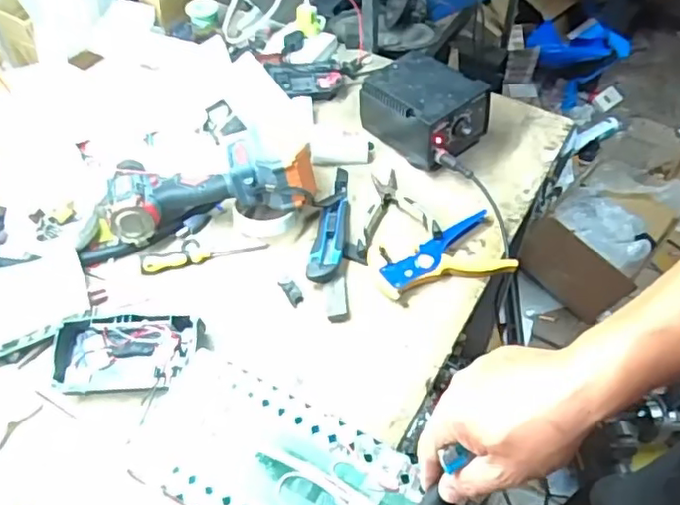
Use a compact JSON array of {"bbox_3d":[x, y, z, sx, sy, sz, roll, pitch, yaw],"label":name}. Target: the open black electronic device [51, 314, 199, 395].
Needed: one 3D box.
[{"bbox_3d":[-0.229,0.110,0.666,0.152,0.034,0.084,-1,56,1],"label":"open black electronic device"}]

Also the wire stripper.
[{"bbox_3d":[0.117,0.010,0.738,0.162,0.020,0.085,-17,57,-10],"label":"wire stripper"}]

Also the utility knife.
[{"bbox_3d":[-0.013,-0.021,0.767,0.047,0.022,0.233,-1,56,1],"label":"utility knife"}]

